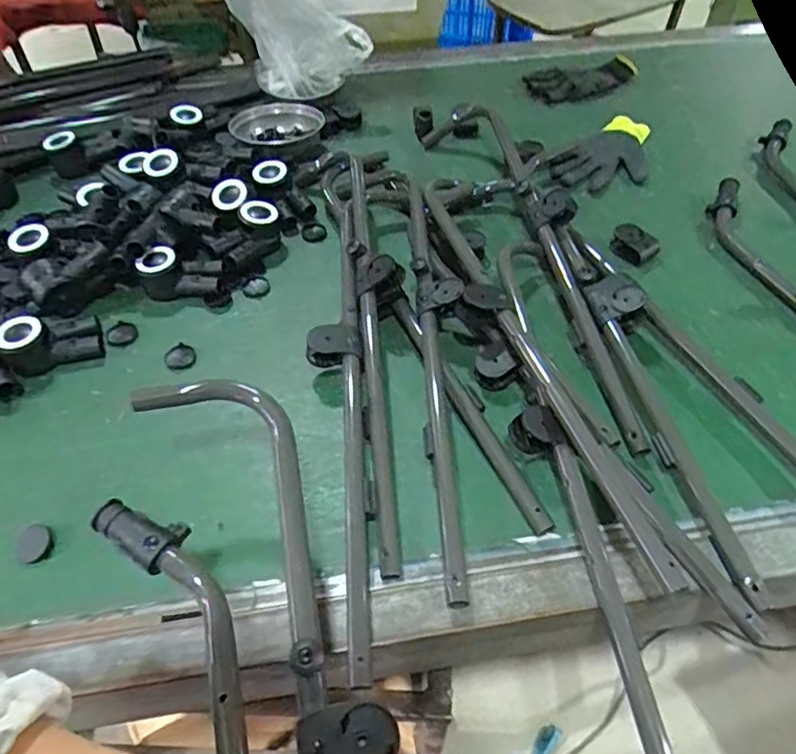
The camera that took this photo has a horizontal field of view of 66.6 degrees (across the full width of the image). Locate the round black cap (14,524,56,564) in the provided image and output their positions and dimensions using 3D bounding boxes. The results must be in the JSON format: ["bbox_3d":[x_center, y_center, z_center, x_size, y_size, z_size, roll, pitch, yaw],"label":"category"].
[{"bbox_3d":[-0.332,0.152,0.552,0.034,0.012,0.036,0,51,0],"label":"round black cap"}]

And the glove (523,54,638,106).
[{"bbox_3d":[0.348,-0.562,1.146,0.242,0.020,0.119,-18,54,-16],"label":"glove"}]

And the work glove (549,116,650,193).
[{"bbox_3d":[0.348,-0.355,0.968,0.123,0.018,0.203,37,60,26],"label":"work glove"}]

